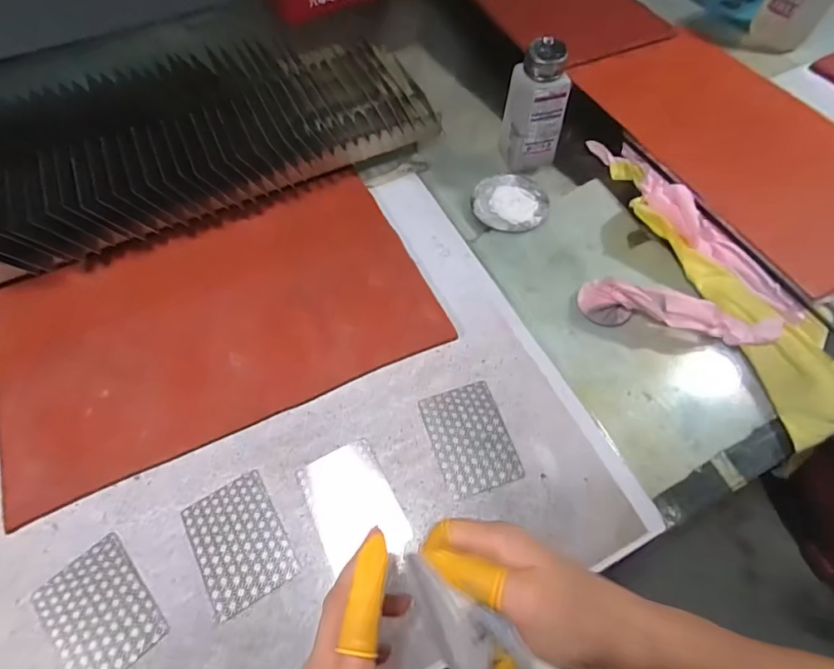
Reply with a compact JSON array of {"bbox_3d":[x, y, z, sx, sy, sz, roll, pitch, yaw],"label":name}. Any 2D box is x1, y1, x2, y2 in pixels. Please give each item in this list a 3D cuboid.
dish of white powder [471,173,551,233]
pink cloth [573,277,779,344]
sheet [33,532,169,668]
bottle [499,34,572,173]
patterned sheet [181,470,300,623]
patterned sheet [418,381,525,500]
[{"bbox_3d":[0.103,-0.146,0.521,0.081,0.009,0.086,0,60,0],"label":"dish of white powder"},{"bbox_3d":[0.240,-0.023,0.432,0.172,0.038,0.045,13,61,8],"label":"pink cloth"},{"bbox_3d":[-0.221,0.194,0.329,0.060,0.005,0.086,-39,67,-20],"label":"sheet"},{"bbox_3d":[0.123,-0.235,0.495,0.056,0.121,0.043,-14,61,-7],"label":"bottle"},{"bbox_3d":[-0.132,0.153,0.350,0.062,0.004,0.085,-28,64,-15],"label":"patterned sheet"},{"bbox_3d":[0.044,0.084,0.387,0.061,0.004,0.086,-17,61,-9],"label":"patterned sheet"}]

